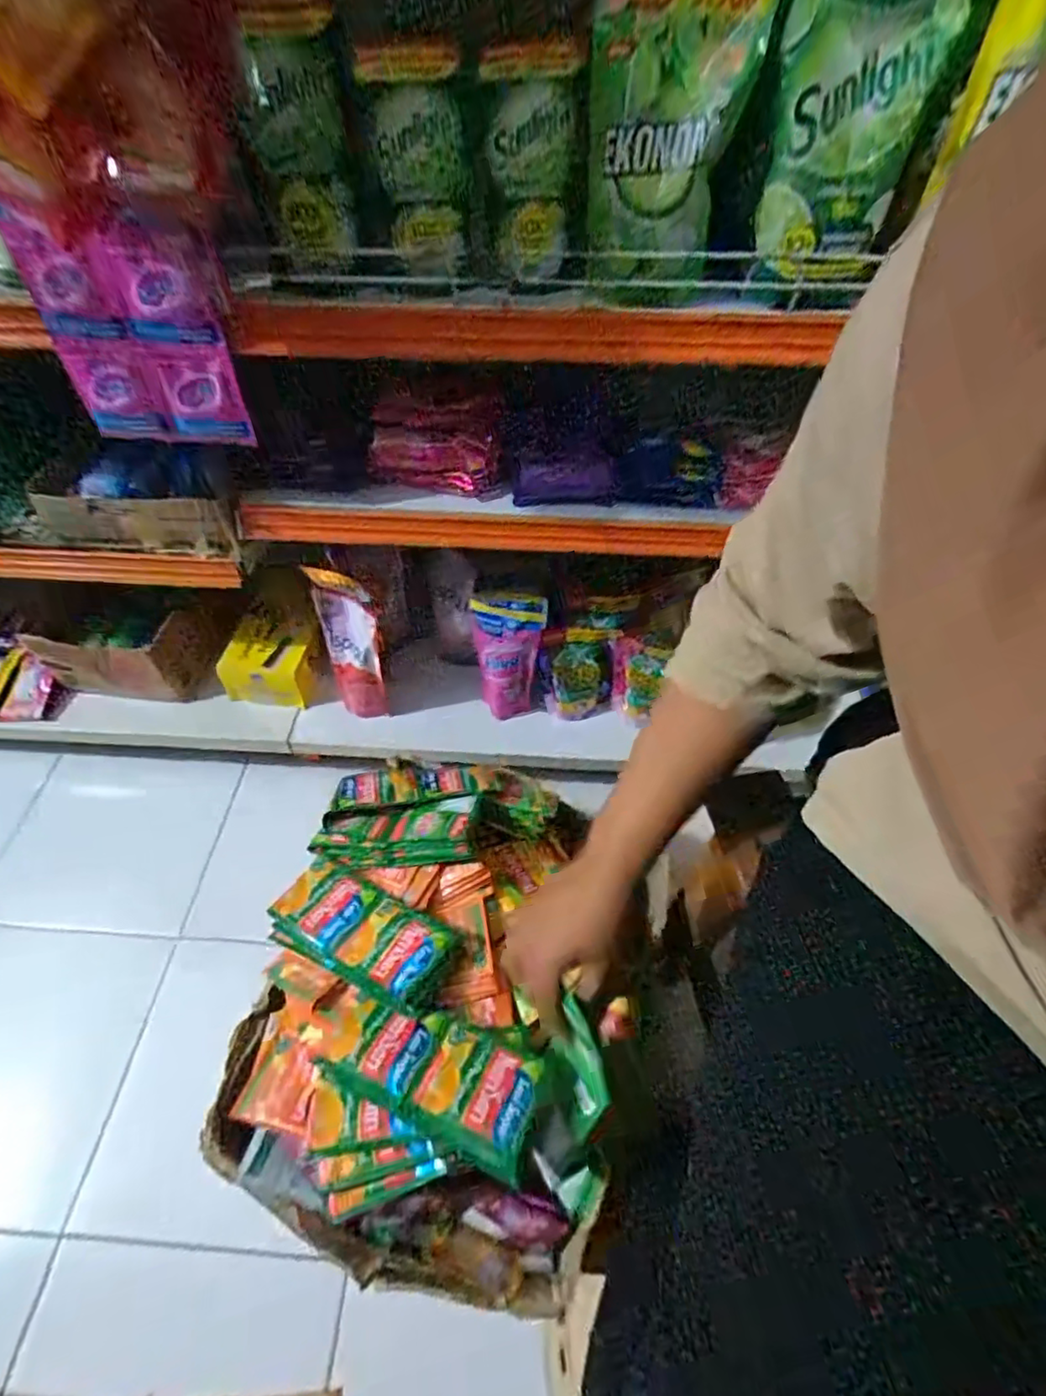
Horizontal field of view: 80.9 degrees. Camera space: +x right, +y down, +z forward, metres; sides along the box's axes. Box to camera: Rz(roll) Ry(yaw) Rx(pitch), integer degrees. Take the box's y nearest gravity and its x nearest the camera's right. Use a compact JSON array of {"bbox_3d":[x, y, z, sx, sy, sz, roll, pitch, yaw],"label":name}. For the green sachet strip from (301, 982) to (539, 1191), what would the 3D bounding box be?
[{"bbox_3d":[-0.081,0.281,0.478,0.190,0.029,0.077,19,55,14],"label":"green sachet strip"}]

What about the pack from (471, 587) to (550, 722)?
[{"bbox_3d":[-0.020,-0.051,0.851,0.100,0.190,0.051,2,33,1],"label":"pack"}]

